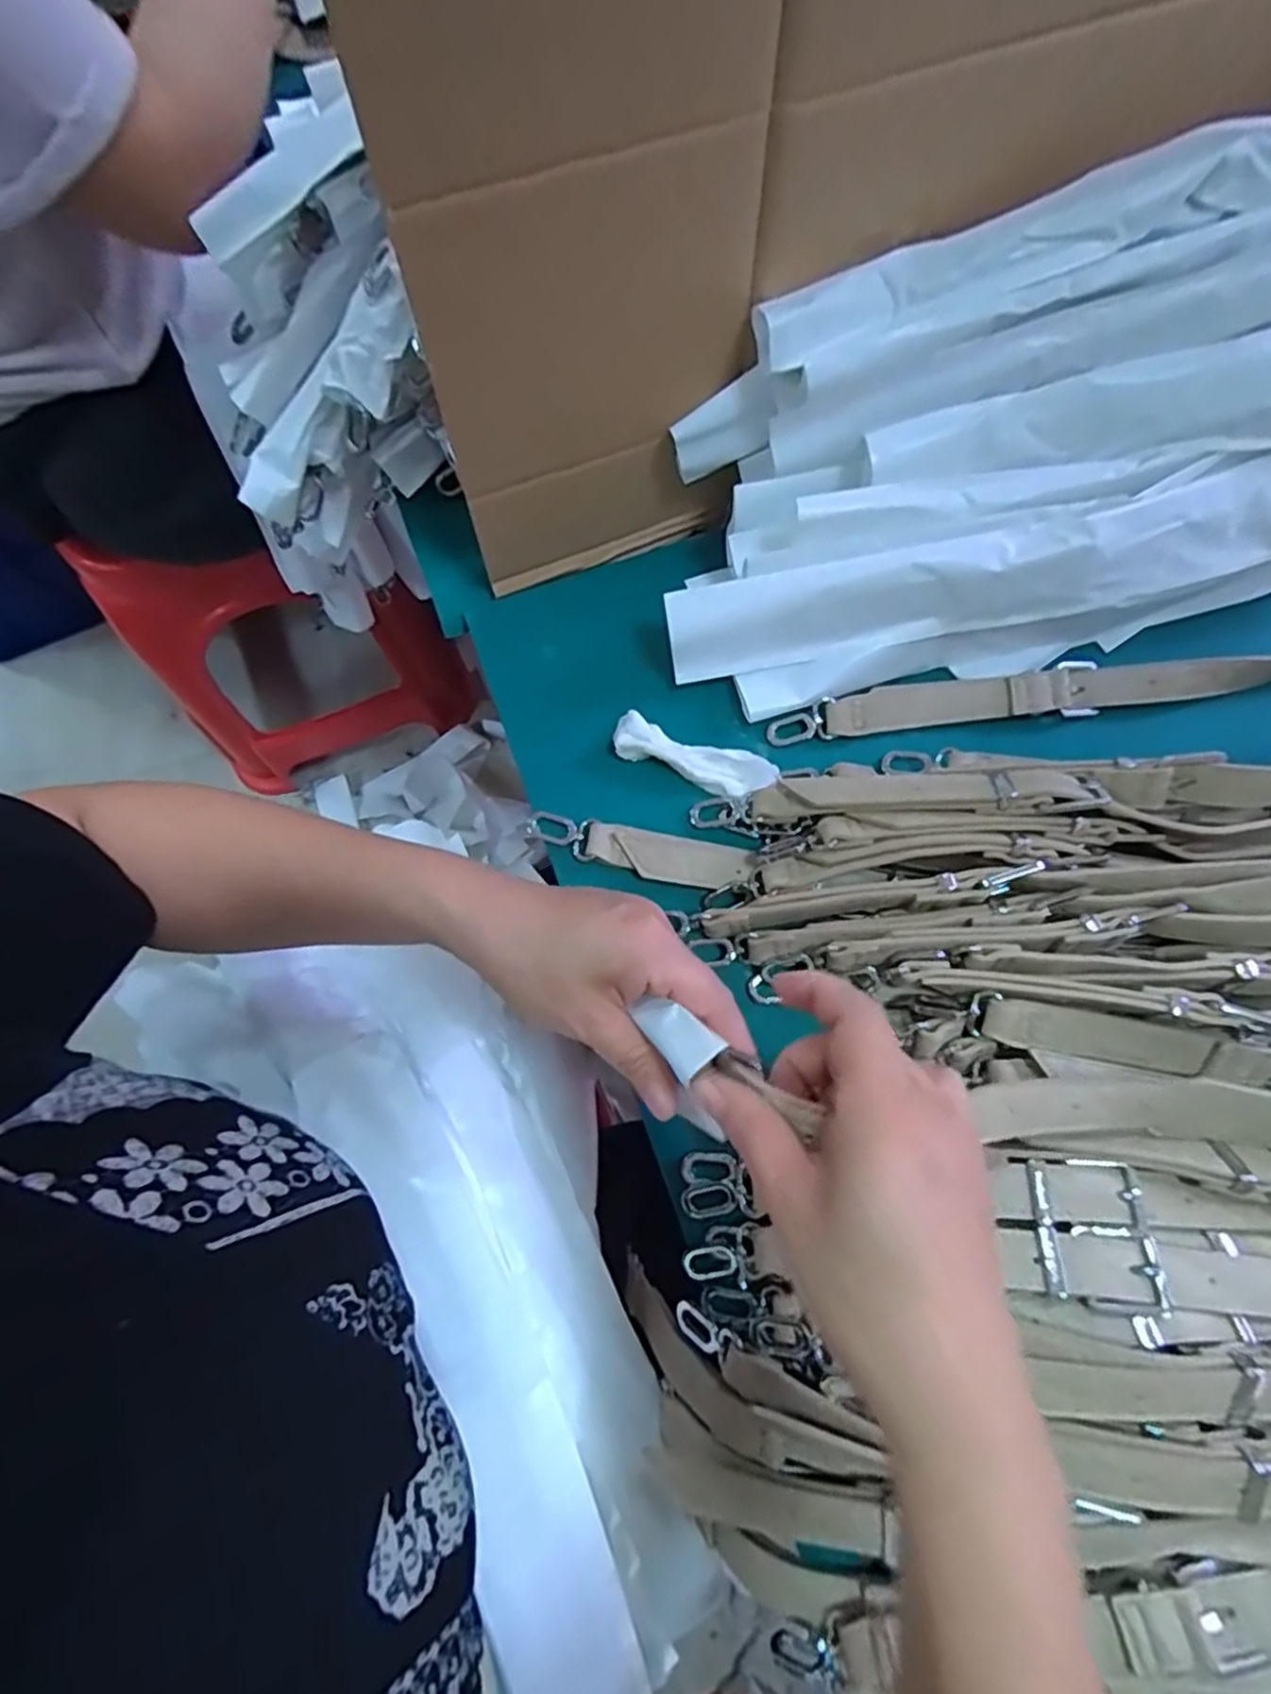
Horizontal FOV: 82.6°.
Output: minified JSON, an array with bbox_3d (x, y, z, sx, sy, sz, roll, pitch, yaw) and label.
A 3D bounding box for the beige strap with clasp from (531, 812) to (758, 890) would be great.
[{"bbox_3d":[0.001,0.003,0.415,0.129,0.012,0.028,11,75,1],"label":"beige strap with clasp"}]

